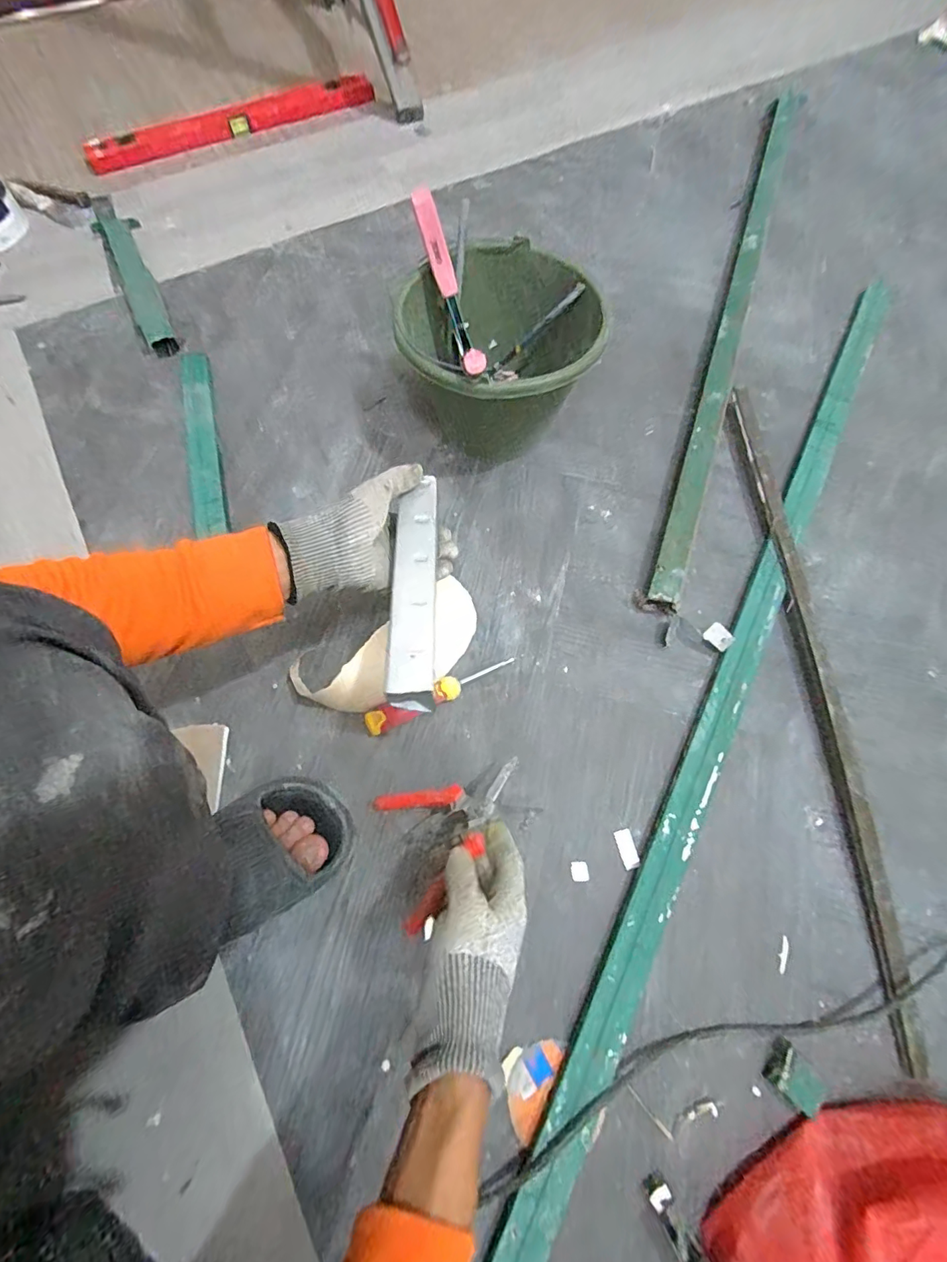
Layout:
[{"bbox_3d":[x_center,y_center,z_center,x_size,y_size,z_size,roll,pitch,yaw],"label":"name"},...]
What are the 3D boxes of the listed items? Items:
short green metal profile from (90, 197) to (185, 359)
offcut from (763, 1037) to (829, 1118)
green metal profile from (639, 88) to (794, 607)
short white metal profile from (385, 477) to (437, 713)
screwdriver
[{"bbox_3d":[-0.574,-0.603,0.835,0.066,0.029,0.431,-25,70,-10],"label":"short green metal profile"},{"bbox_3d":[0.283,0.392,0.431,0.035,0.020,0.050,-43,74,-15],"label":"offcut"},{"bbox_3d":[0.431,-0.559,0.800,0.043,0.049,1.211,19,71,7],"label":"green metal profile"},{"bbox_3d":[-0.054,-0.042,0.451,0.040,0.013,0.232,-1,63,0],"label":"short white metal profile"},{"bbox_3d":[-0.038,0.068,0.561,0.175,0.030,0.028,-25,70,-10],"label":"screwdriver"}]

